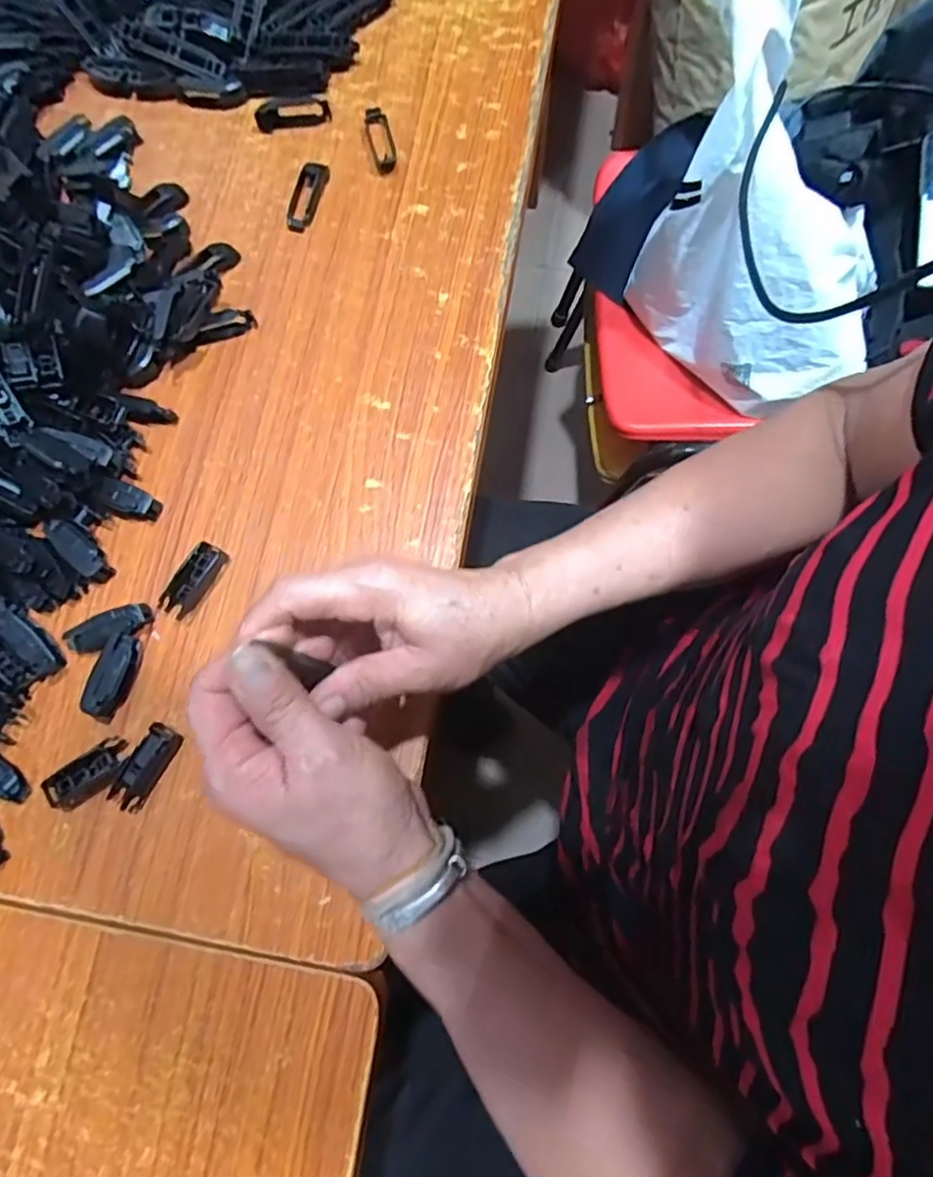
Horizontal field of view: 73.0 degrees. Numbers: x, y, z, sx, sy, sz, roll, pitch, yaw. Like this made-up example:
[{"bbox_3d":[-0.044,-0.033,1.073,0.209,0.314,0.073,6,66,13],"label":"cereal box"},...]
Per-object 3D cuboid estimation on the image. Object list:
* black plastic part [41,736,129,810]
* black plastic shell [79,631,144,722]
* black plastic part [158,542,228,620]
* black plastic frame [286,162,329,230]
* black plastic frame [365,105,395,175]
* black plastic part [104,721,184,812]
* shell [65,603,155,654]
[{"bbox_3d":[-0.218,0.107,0.363,0.048,0.014,0.019,-36,77,-7],"label":"black plastic part"},{"bbox_3d":[-0.211,0.053,0.375,0.017,0.018,0.051,11,76,5],"label":"black plastic shell"},{"bbox_3d":[-0.169,-0.005,0.390,0.017,0.014,0.048,27,78,9],"label":"black plastic part"},{"bbox_3d":[-0.117,-0.288,0.460,0.022,0.009,0.058,13,76,6],"label":"black plastic frame"},{"bbox_3d":[-0.064,-0.334,0.469,0.017,0.005,0.059,-13,75,-1],"label":"black plastic frame"},{"bbox_3d":[-0.184,0.103,0.362,0.020,0.014,0.049,29,79,9],"label":"black plastic part"},{"bbox_3d":[-0.217,0.025,0.383,0.049,0.018,0.016,-21,76,-3],"label":"shell"}]

